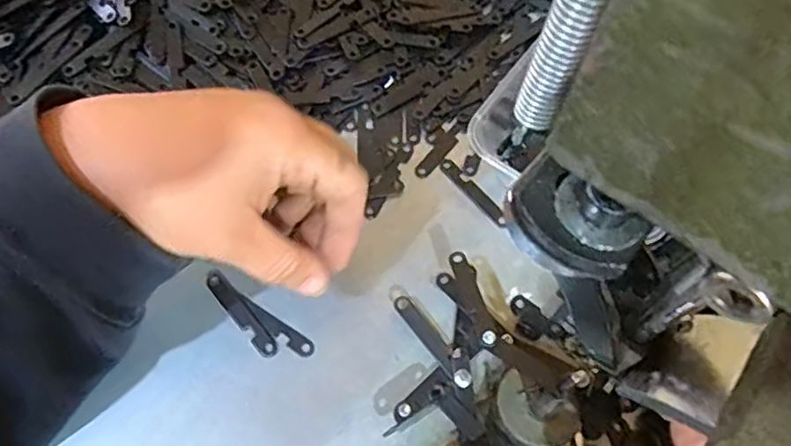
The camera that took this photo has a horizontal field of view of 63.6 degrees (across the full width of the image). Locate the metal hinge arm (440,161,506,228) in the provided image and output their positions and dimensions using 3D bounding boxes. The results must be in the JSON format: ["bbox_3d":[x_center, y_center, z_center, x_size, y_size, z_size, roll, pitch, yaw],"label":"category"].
[{"bbox_3d":[0.043,-0.017,0.352,0.008,0.005,0.050,-36,70,-19],"label":"metal hinge arm"}]

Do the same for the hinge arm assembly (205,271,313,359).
[{"bbox_3d":[-0.070,0.048,0.313,0.064,0.004,0.018,34,66,14],"label":"hinge arm assembly"}]

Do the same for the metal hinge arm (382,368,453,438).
[{"bbox_3d":[0.010,0.084,0.295,0.039,0.010,0.013,-37,70,-19],"label":"metal hinge arm"}]

